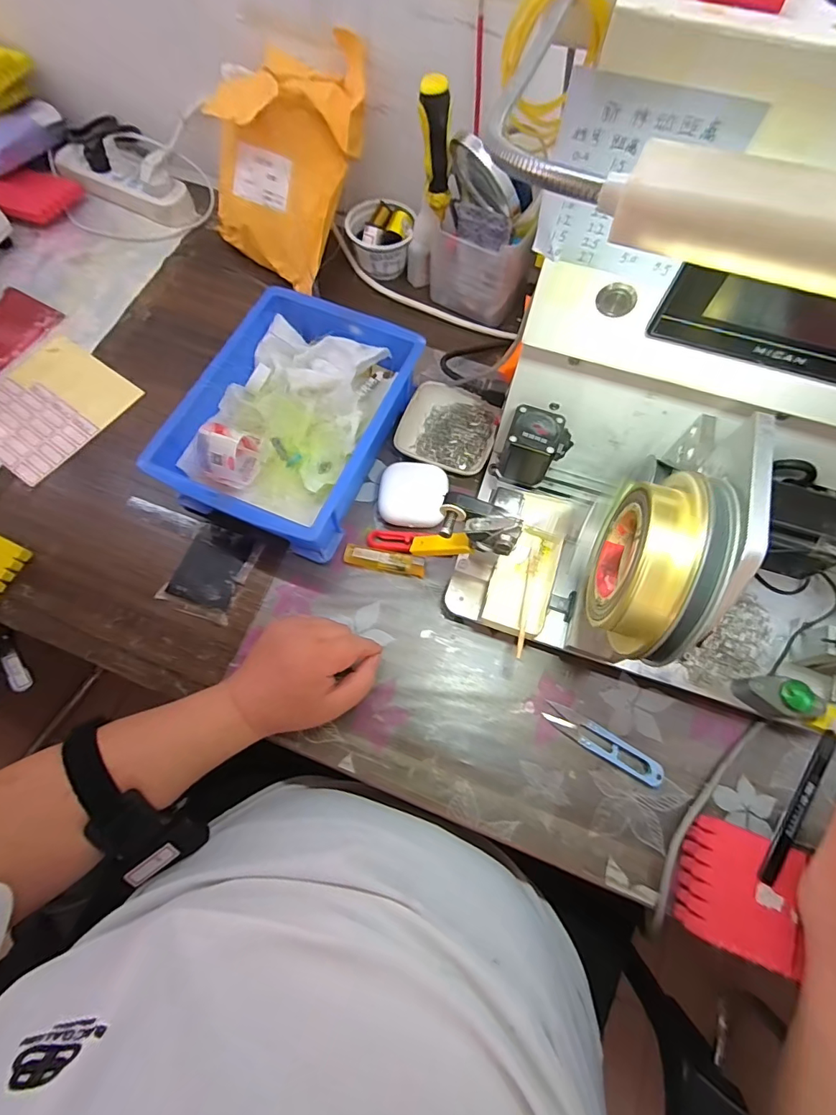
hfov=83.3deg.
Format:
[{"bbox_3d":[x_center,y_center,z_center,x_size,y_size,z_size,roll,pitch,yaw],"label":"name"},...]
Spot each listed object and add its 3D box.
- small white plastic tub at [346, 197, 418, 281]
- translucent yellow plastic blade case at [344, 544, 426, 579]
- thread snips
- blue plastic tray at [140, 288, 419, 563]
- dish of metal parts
[{"bbox_3d":[-0.044,-0.387,0.570,0.075,0.053,0.071,-20,71,-8],"label":"small white plastic tub"},{"bbox_3d":[-0.032,0.003,0.453,0.077,0.006,0.019,11,89,6],"label":"translucent yellow plastic blade case"},{"bbox_3d":[0.156,0.156,0.396,0.101,0.008,0.022,30,72,10],"label":"thread snips"},{"bbox_3d":[-0.119,-0.137,0.469,0.179,0.076,0.248,21,70,7],"label":"blue plastic tray"},{"bbox_3d":[0.034,-0.135,0.497,0.097,0.021,0.088,24,71,8],"label":"dish of metal parts"}]

